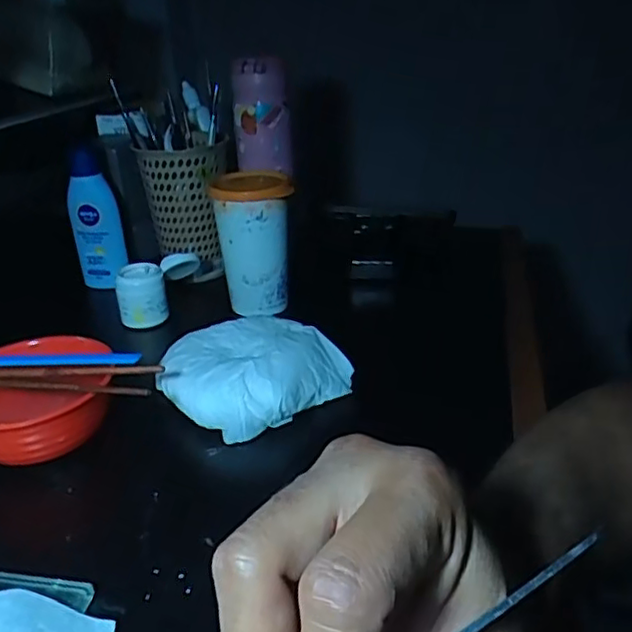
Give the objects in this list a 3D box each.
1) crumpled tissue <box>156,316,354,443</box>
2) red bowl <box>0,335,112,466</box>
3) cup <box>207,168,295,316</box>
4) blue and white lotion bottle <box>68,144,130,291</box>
[{"bbox_3d":[-0.052,0.039,0.475,0.117,0.038,0.117,22,35,39],"label":"crumpled tissue"},{"bbox_3d":[-0.196,0.060,0.428,0.109,0.055,0.089,-5,27,-16],"label":"red bowl"},{"bbox_3d":[-0.058,-0.072,0.599,0.066,0.122,0.066,-1,26,1],"label":"cup"},{"bbox_3d":[-0.230,-0.098,0.652,0.049,0.140,0.028,-12,28,-20],"label":"blue and white lotion bottle"}]

